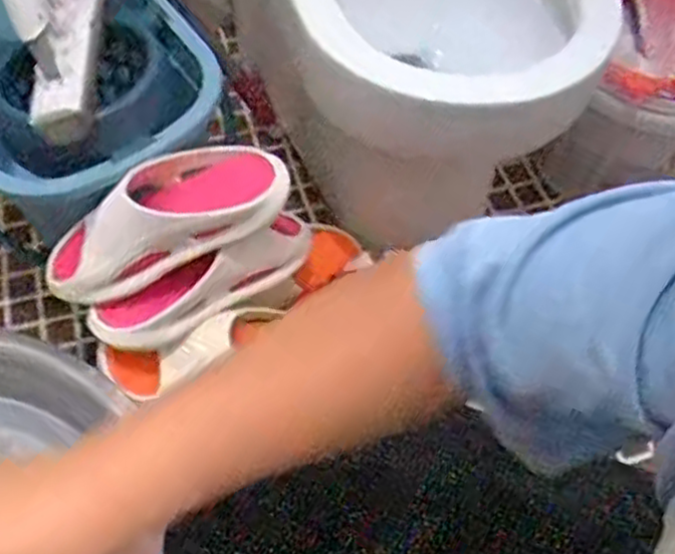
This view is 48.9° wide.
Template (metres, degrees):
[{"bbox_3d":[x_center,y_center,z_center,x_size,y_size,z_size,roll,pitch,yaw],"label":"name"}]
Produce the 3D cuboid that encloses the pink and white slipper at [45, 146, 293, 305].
[{"bbox_3d":[-0.181,-0.064,0.750,0.264,0.109,0.113,-28,62,-4],"label":"pink and white slipper"}]

